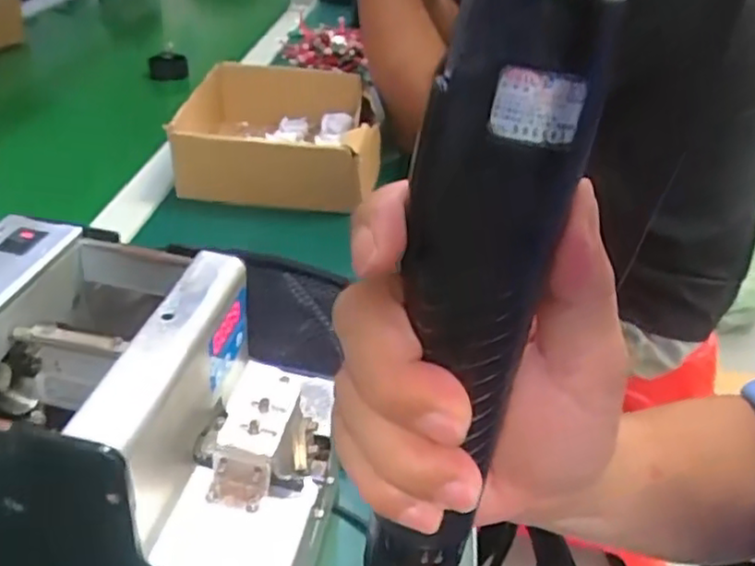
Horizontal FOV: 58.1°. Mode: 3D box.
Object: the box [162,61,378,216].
[{"bbox_3d":[-0.096,-0.161,0.725,0.194,0.069,0.217,3,35,-1],"label":"box"}]

